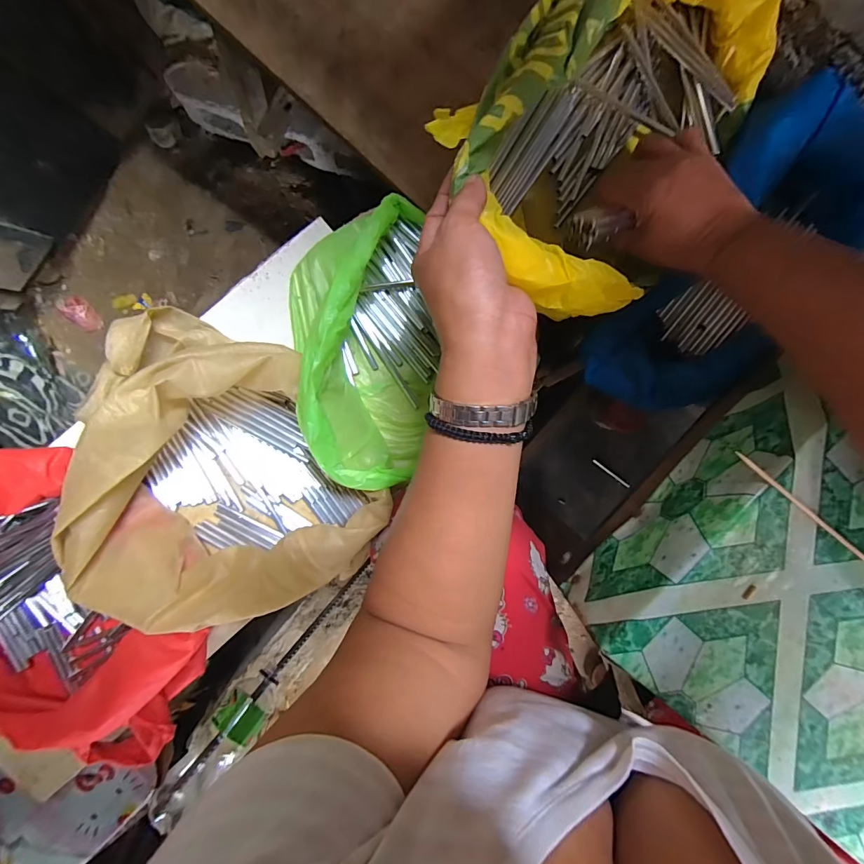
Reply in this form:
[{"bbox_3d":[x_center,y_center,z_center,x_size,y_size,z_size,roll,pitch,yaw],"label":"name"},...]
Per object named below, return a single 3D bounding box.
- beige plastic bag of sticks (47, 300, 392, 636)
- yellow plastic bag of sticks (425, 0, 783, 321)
[{"bbox_3d":[-0.166,0.041,0.358,0.237,0.097,0.235,14,97,-4],"label":"beige plastic bag of sticks"},{"bbox_3d":[0.149,-0.242,0.319,0.196,0.127,0.309,42,94,-7],"label":"yellow plastic bag of sticks"}]

